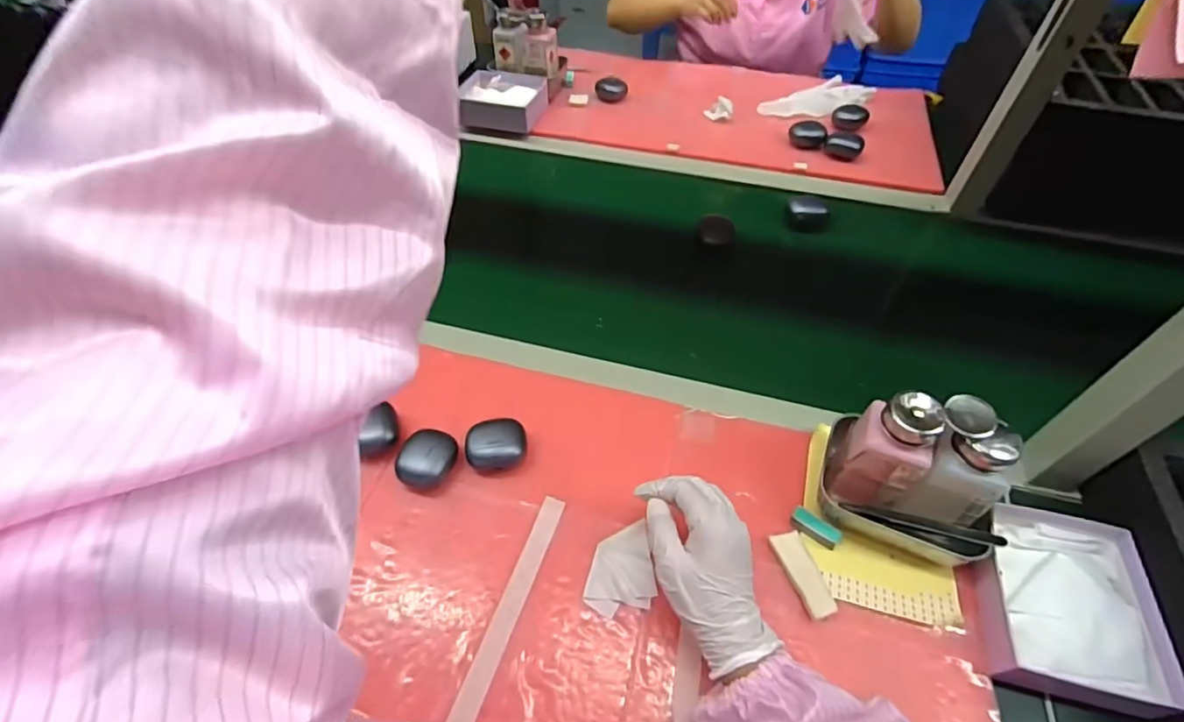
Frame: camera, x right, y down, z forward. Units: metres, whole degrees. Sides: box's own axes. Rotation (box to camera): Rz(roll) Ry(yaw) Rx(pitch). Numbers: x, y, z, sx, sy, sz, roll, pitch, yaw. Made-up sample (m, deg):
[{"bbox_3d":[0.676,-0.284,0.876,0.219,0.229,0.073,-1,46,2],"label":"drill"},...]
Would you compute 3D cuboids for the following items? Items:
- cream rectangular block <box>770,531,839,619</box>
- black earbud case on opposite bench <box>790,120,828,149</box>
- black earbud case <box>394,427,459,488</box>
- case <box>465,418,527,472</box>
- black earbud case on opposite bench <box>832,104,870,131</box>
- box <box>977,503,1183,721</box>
[{"bbox_3d":[0.177,0.178,0.452,0.026,0.010,0.069,-15,52,-12],"label":"cream rectangular block"},{"bbox_3d":[0.355,-0.371,0.892,0.056,0.030,0.050,16,52,13],"label":"black earbud case on opposite bench"},{"bbox_3d":[-0.156,0.093,0.513,0.045,0.027,0.055,20,53,16],"label":"black earbud case"},{"bbox_3d":[-0.092,0.082,0.523,0.056,0.021,0.051,-1,51,0],"label":"case"},{"bbox_3d":[0.442,-0.416,0.925,0.056,0.033,0.037,17,53,14],"label":"black earbud case on opposite bench"},{"bbox_3d":[0.368,0.182,0.429,0.118,0.034,0.156,13,52,11],"label":"box"}]

